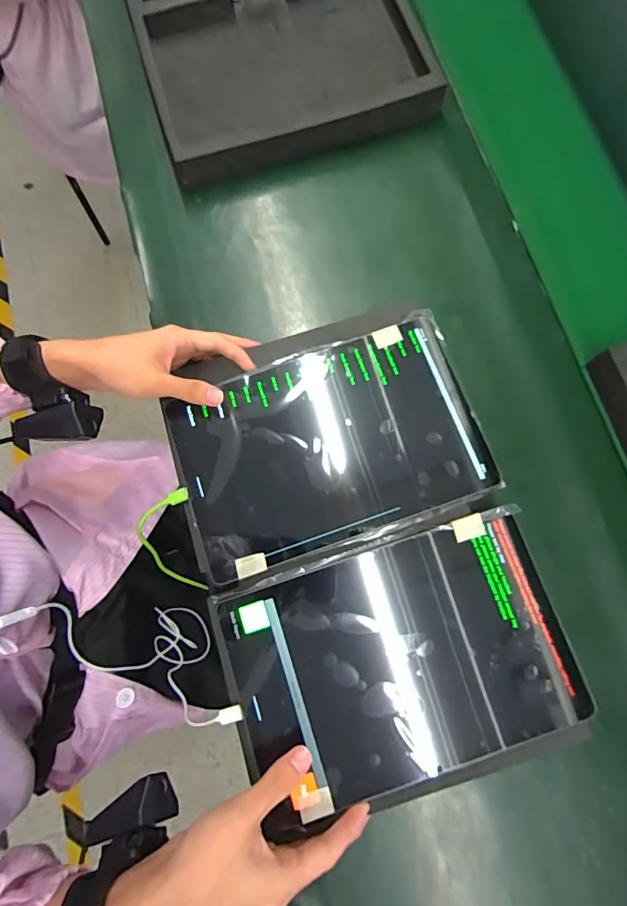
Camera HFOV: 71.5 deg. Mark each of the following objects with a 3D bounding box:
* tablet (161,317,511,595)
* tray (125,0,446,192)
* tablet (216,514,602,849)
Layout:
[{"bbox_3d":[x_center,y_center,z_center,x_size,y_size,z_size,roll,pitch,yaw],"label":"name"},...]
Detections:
[{"bbox_3d":[0.010,-0.009,0.378,0.255,0.012,0.174,-18,78,-4],"label":"tablet"},{"bbox_3d":[-0.061,-0.537,0.517,0.303,0.048,0.445,-16,78,-4],"label":"tray"},{"bbox_3d":[0.066,0.159,0.341,0.258,0.017,0.174,-17,78,-4],"label":"tablet"}]

